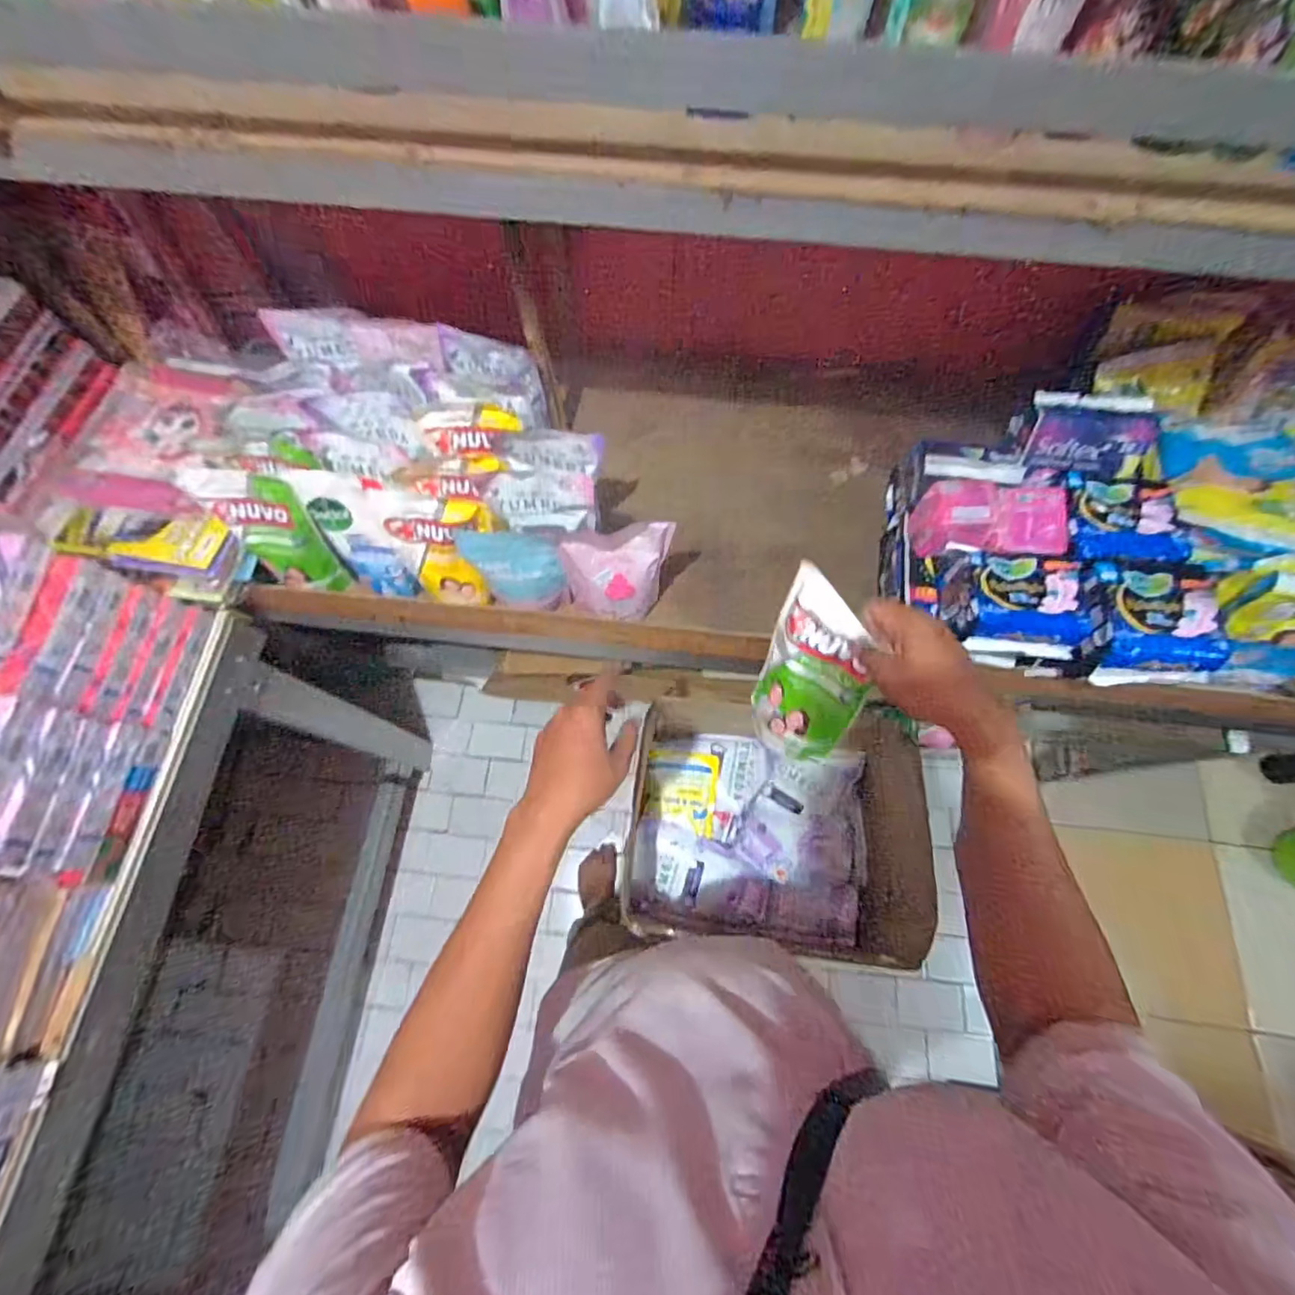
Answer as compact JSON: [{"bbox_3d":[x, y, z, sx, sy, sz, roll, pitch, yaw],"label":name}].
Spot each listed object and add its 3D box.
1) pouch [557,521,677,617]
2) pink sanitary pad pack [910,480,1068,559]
[{"bbox_3d":[-0.031,-0.083,0.675,0.122,0.149,0.046,-8,70,-2],"label":"pouch"},{"bbox_3d":[0.405,-0.146,0.674,0.153,0.057,0.085,10,71,4],"label":"pink sanitary pad pack"}]

